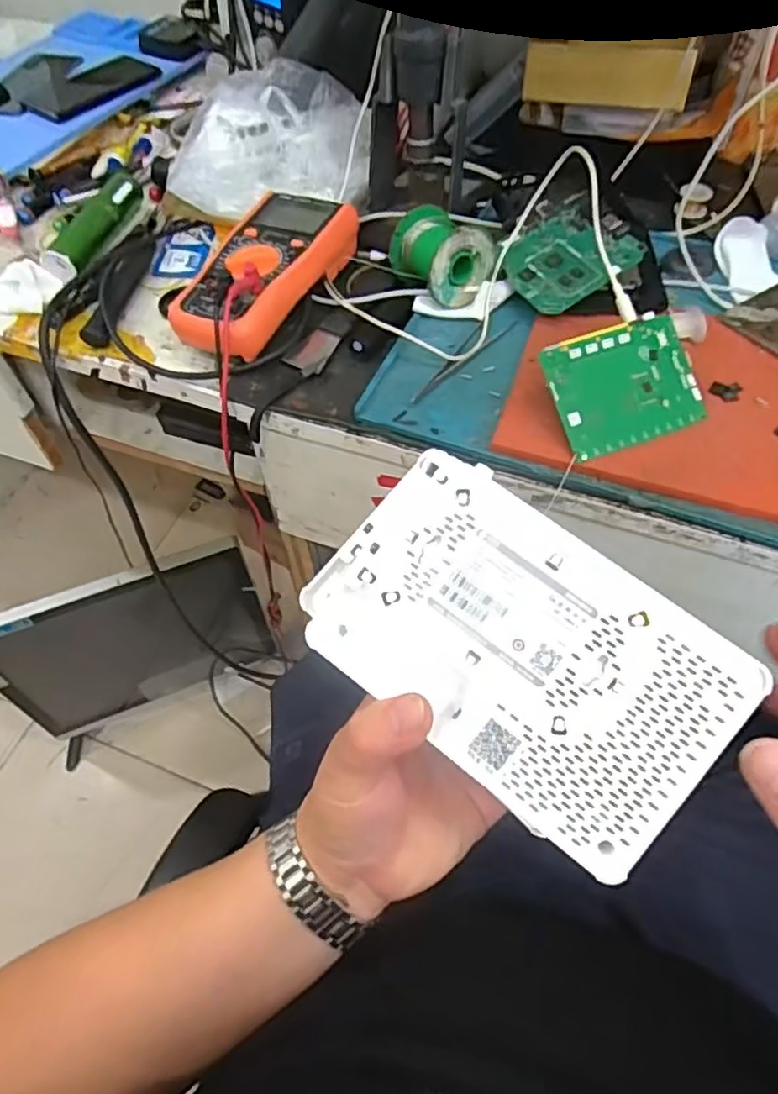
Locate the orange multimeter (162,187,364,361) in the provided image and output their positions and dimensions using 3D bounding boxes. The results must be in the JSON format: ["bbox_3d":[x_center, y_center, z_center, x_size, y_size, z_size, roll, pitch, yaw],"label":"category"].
[{"bbox_3d":[-0.105,-0.228,0.545,0.091,0.052,0.192,19,58,14],"label":"orange multimeter"}]

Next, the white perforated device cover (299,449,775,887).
[{"bbox_3d":[0.053,0.042,0.274,0.167,0.012,0.104,37,94,13],"label":"white perforated device cover"}]

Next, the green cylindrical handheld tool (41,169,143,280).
[{"bbox_3d":[-0.283,-0.311,0.626,0.030,0.029,0.156,8,60,10],"label":"green cylindrical handheld tool"}]

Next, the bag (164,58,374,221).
[{"bbox_3d":[-0.114,-0.379,0.626,0.191,0.078,0.154,-3,56,0],"label":"bag"}]

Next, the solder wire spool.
[{"bbox_3d":[0.044,-0.244,0.542,0.063,0.055,0.076,-28,60,-16],"label":"solder wire spool"}]

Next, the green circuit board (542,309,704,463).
[{"bbox_3d":[0.167,-0.115,0.459,0.113,0.006,0.081,-22,90,-15],"label":"green circuit board"}]

